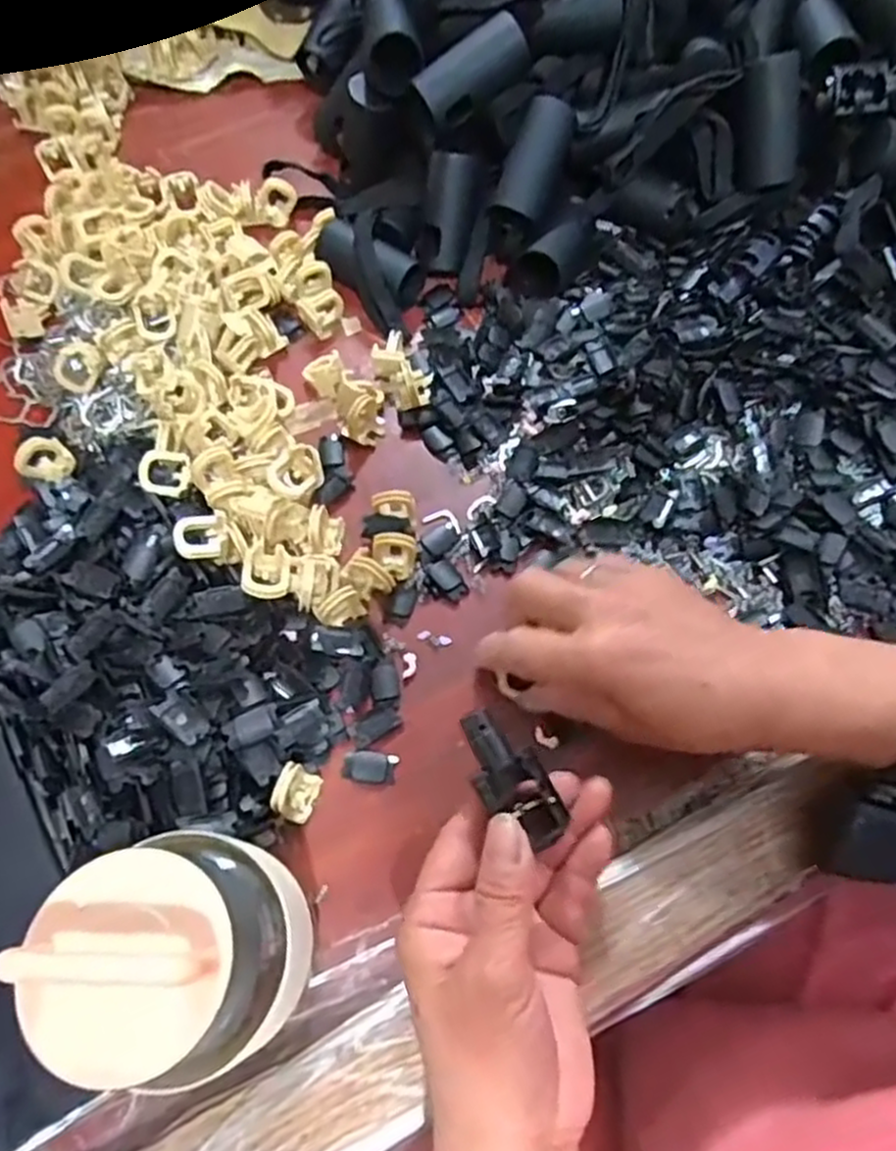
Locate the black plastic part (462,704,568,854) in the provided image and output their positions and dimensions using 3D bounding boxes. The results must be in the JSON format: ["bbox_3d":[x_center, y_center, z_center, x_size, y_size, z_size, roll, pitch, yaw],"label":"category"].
[{"bbox_3d":[0.022,0.074,0.276,0.024,0.014,0.051,-38,96,-15],"label":"black plastic part"}]

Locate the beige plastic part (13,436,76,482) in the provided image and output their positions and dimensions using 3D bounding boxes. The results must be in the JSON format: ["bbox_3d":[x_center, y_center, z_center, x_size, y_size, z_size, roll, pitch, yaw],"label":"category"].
[{"bbox_3d":[-0.209,-0.060,0.389,0.014,0.026,0.022,13,90,50],"label":"beige plastic part"}]

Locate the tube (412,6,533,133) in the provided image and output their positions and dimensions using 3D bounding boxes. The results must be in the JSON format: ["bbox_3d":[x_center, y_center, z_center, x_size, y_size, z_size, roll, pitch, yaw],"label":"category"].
[{"bbox_3d":[0.013,-0.261,0.391,0.061,0.027,0.022,-35,71,5],"label":"tube"}]

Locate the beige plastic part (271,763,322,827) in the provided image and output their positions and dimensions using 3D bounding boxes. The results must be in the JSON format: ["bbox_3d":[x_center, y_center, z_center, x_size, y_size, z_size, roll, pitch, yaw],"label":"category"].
[{"bbox_3d":[-0.065,0.094,0.324,0.015,0.020,0.022,19,69,9],"label":"beige plastic part"}]

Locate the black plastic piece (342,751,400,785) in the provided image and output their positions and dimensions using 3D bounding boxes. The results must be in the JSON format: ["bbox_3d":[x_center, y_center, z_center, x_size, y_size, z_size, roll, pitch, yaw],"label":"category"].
[{"bbox_3d":[-0.035,0.087,0.339,0.024,0.004,0.014,5,68,3],"label":"black plastic piece"}]

